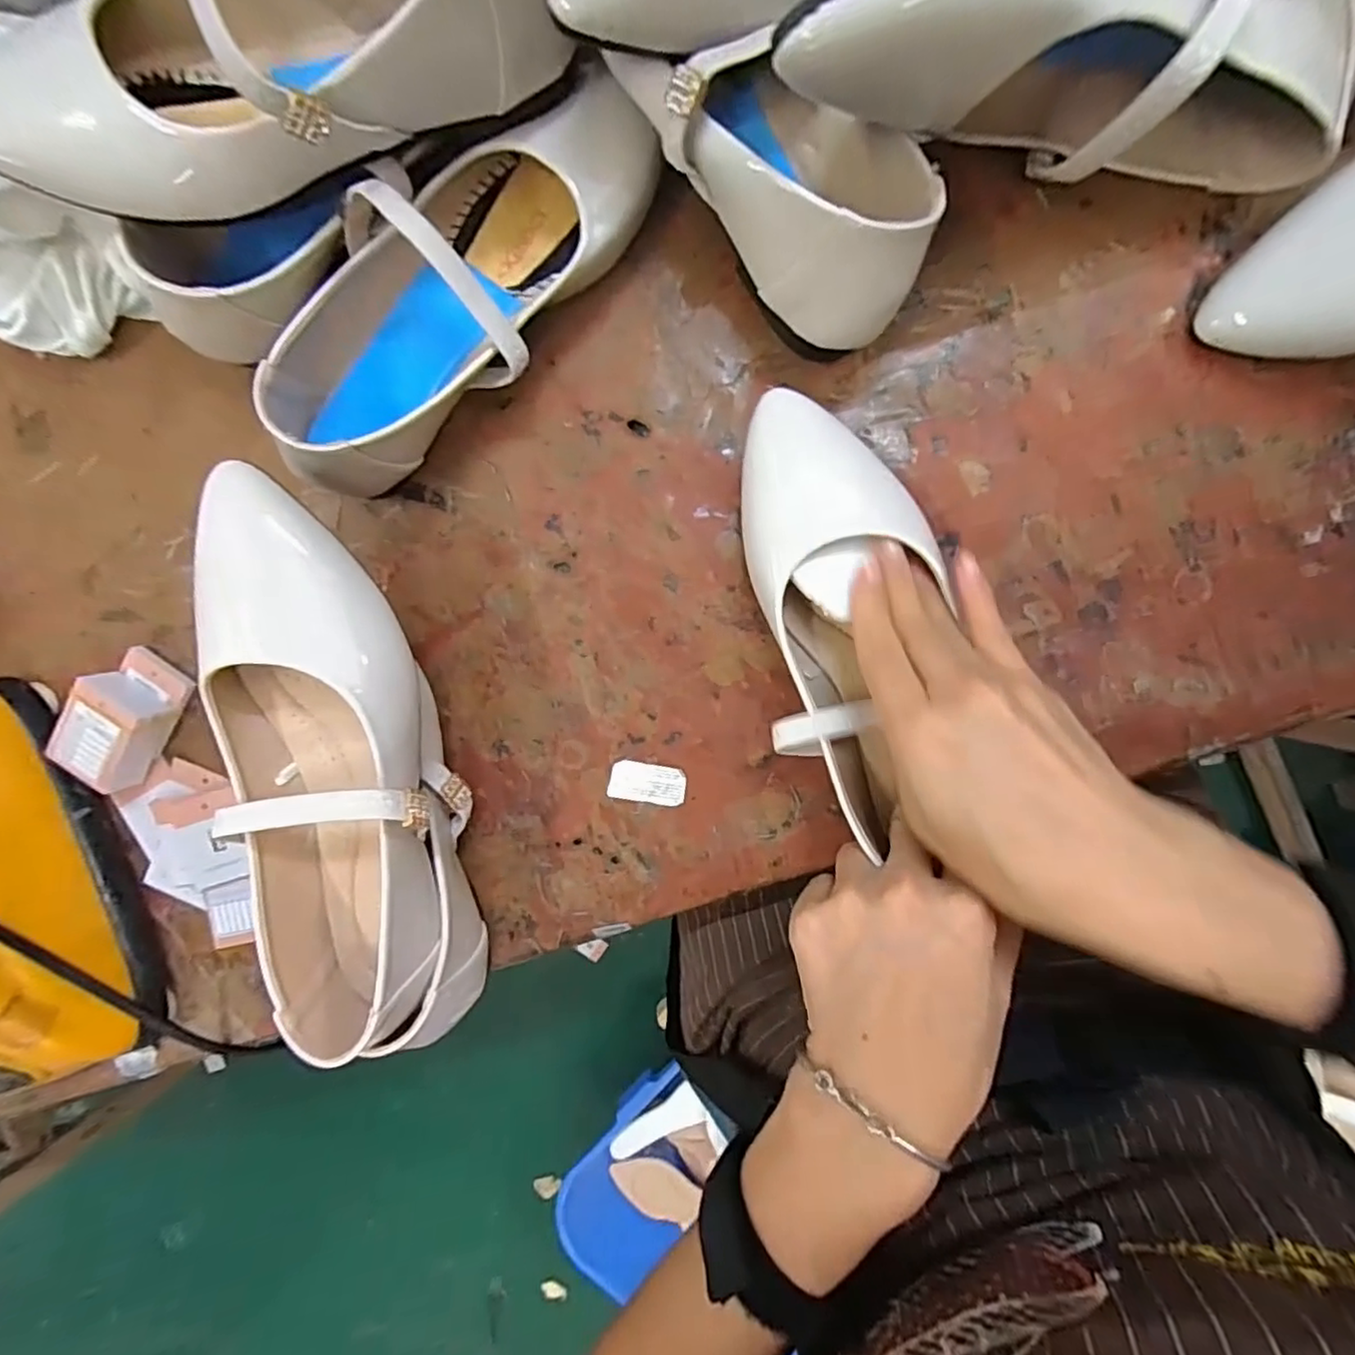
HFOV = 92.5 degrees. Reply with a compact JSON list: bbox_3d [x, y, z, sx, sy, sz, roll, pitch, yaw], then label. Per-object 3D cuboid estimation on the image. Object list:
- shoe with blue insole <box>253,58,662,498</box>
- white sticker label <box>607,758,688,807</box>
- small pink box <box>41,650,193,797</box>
[{"bbox_3d":[-0.100,-0.182,0.296,0.212,0.063,0.094,-42,90,7],"label":"shoe with blue insole"},{"bbox_3d":[-0.016,0.055,0.338,0.039,0.004,0.020,7,95,5],"label":"white sticker label"},{"bbox_3d":[-0.296,0.025,0.346,0.039,0.032,0.065,33,96,2],"label":"small pink box"}]

